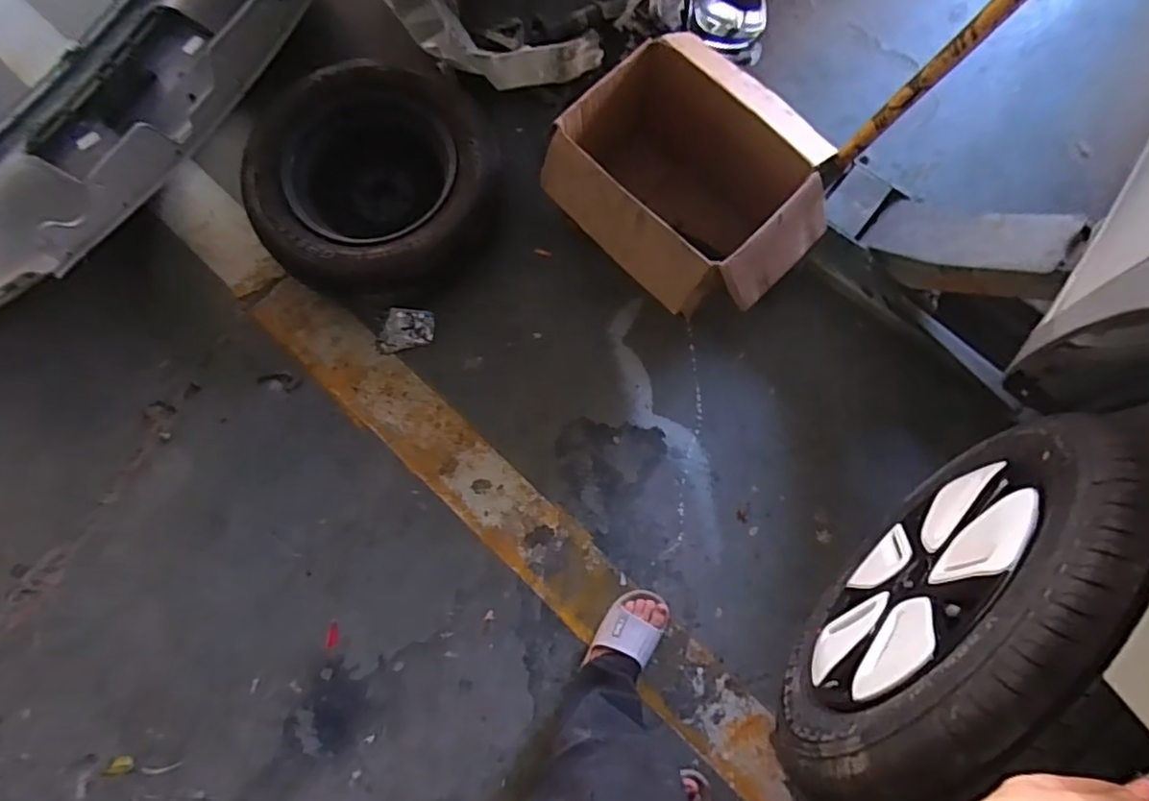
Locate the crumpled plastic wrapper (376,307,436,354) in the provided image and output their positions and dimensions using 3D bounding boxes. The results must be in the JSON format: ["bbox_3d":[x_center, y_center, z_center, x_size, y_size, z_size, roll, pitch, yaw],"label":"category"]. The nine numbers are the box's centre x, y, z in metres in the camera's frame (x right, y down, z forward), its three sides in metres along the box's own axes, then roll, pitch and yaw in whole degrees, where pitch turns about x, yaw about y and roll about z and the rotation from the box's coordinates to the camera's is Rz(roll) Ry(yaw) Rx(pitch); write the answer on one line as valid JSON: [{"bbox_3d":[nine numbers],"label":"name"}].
[{"bbox_3d":[-0.352,-0.148,1.290,0.115,0.027,0.086,-4,79,-2],"label":"crumpled plastic wrapper"}]

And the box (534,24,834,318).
[{"bbox_3d":[0.230,-0.408,1.225,0.434,0.270,0.480,-44,82,-9],"label":"box"}]

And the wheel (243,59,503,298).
[{"bbox_3d":[-0.399,-0.423,1.260,0.441,0.194,0.439,0,78,-1],"label":"wheel"}]

